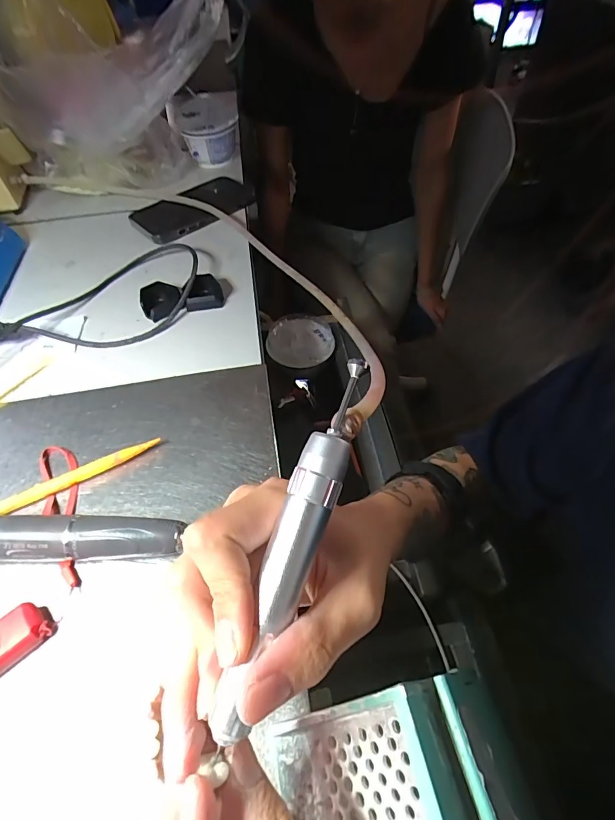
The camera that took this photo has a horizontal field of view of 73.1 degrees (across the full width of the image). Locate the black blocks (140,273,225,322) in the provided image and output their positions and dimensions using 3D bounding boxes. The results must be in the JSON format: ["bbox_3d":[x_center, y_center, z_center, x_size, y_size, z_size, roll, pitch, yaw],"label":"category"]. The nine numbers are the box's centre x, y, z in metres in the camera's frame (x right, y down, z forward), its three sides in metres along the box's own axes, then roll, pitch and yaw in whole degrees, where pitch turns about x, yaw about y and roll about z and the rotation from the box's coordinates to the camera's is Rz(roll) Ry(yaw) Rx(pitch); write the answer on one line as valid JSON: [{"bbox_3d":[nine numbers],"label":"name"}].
[{"bbox_3d":[-0.124,-0.113,0.413,0.077,0.021,0.038,-14,53,-7],"label":"black blocks"}]

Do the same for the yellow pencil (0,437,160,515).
[{"bbox_3d":[-0.160,0.047,0.293,0.113,0.011,0.008,-24,54,-14],"label":"yellow pencil"}]

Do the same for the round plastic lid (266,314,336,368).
[{"bbox_3d":[-0.009,-0.090,0.523,0.083,0.014,0.084,-2,52,2],"label":"round plastic lid"}]

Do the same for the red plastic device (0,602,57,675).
[{"bbox_3d":[-0.164,0.129,0.227,0.045,0.020,0.021,-39,59,-24],"label":"red plastic device"}]

